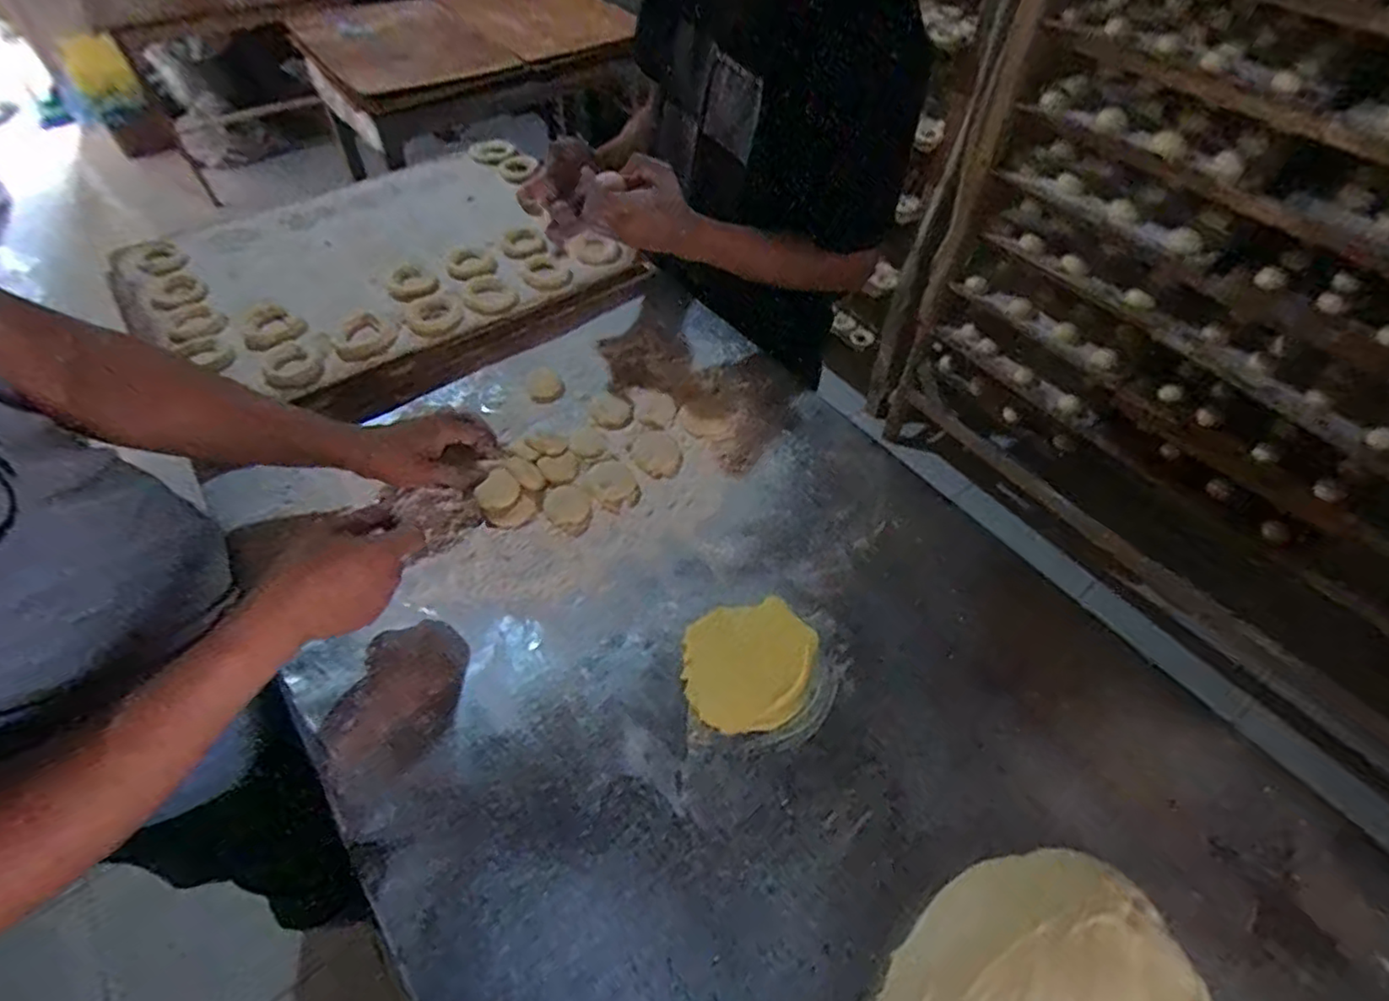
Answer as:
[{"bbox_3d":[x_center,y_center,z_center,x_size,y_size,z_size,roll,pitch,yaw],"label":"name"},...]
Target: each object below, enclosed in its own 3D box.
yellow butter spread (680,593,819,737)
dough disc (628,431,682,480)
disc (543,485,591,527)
[{"bbox_3d":[0.050,0.144,0.584,0.116,0.009,0.116,-5,52,-5],"label":"yellow butter spread"},{"bbox_3d":[-0.043,-0.053,0.736,0.054,0.004,0.067,-13,53,-11],"label":"dough disc"},{"bbox_3d":[-0.134,0.004,0.690,0.046,0.004,0.046,0,52,-1],"label":"disc"}]

